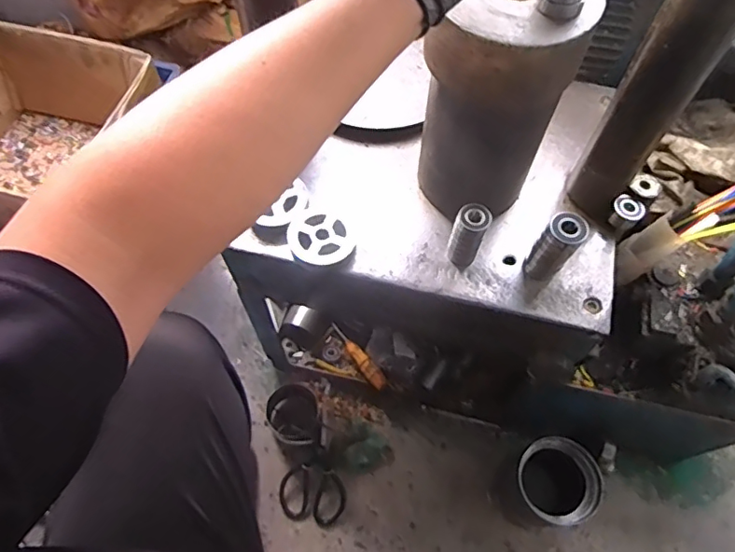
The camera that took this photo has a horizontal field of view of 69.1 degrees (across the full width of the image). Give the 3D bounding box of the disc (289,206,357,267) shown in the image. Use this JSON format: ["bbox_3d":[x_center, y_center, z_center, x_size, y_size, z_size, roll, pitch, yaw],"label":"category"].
[{"bbox_3d":[-0.052,-0.042,0.624,0.077,0.027,0.070,0,62,0],"label":"disc"}]

